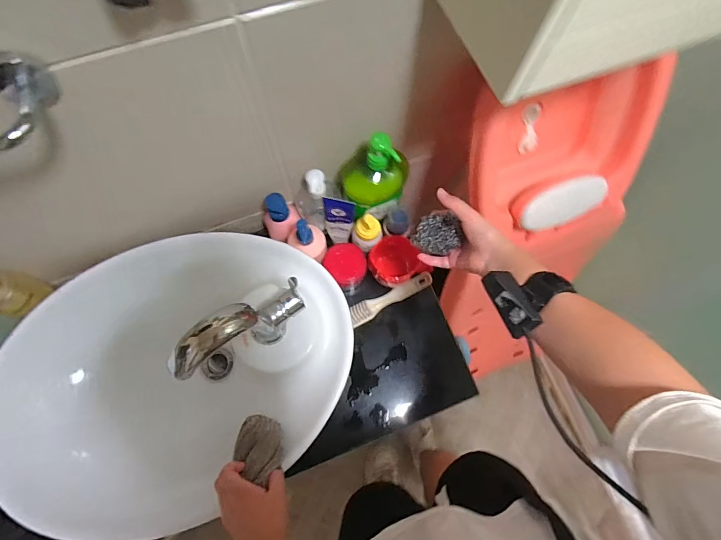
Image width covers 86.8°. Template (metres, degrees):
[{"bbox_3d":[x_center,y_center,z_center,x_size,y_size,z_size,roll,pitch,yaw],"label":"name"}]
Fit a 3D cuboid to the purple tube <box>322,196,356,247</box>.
[{"bbox_3d":[-0.039,-0.088,0.729,0.054,0.152,0.028,1,73,-1],"label":"purple tube"}]

